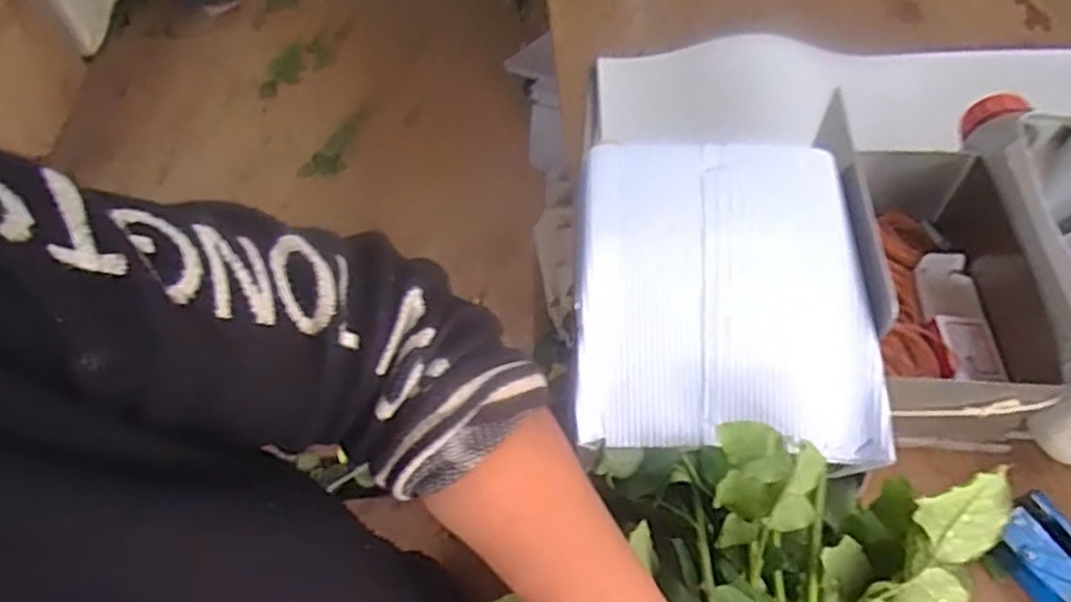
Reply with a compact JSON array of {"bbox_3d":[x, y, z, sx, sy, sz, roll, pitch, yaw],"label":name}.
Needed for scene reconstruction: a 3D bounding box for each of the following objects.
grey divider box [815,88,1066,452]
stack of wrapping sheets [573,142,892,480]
[{"bbox_3d":[0.308,-0.005,0.556,0.120,0.087,0.222,5,55,7],"label":"grey divider box"},{"bbox_3d":[0.112,-0.010,0.450,0.169,0.042,0.202,2,55,5],"label":"stack of wrapping sheets"}]

